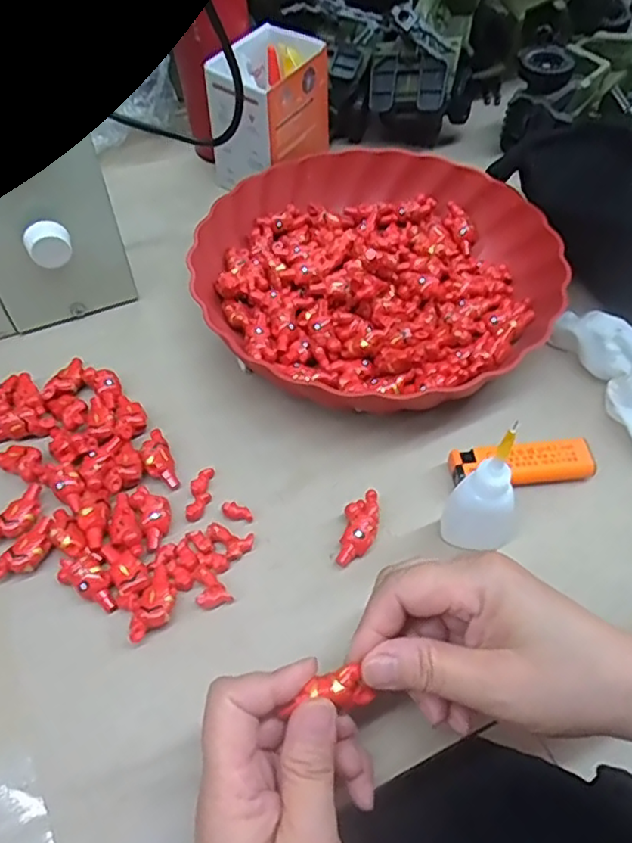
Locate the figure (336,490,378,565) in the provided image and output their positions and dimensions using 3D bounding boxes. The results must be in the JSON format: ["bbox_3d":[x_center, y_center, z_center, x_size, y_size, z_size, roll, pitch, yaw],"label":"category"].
[{"bbox_3d":[0.024,0.059,0.329,0.018,0.012,0.042,10,55,5],"label":"figure"}]

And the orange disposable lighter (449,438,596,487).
[{"bbox_3d":[0.120,0.026,0.351,0.079,0.019,0.023,-1,55,-3],"label":"orange disposable lighter"}]

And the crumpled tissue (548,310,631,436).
[{"bbox_3d":[0.197,-0.031,0.382,0.043,0.035,0.120,-17,57,-13],"label":"crumpled tissue"}]

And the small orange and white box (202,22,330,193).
[{"bbox_3d":[-0.040,-0.256,0.498,0.076,0.087,0.093,29,59,18],"label":"small orange and white box"}]

